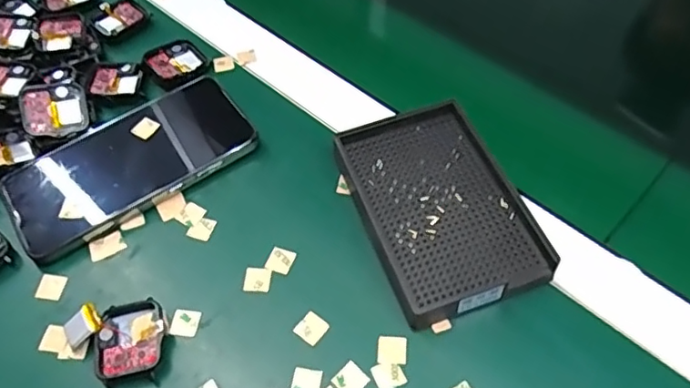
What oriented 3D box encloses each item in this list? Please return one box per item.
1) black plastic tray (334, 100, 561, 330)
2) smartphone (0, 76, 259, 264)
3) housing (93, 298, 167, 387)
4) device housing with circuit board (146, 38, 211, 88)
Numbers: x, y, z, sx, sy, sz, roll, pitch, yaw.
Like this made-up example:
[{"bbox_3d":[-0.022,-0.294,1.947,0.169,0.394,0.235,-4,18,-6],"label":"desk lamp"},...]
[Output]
[{"bbox_3d":[0.057,0.007,0.375,0.091,0.024,0.139,-17,56,-10],"label":"black plastic tray"},{"bbox_3d":[-0.147,-0.022,0.409,0.162,0.017,0.082,-31,59,-19],"label":"smartphone"},{"bbox_3d":[-0.121,0.085,0.336,0.039,0.012,0.047,-9,55,-4],"label":"housing"},{"bbox_3d":[-0.131,-0.102,0.464,0.043,0.008,0.041,-31,59,-19],"label":"device housing with circuit board"}]

